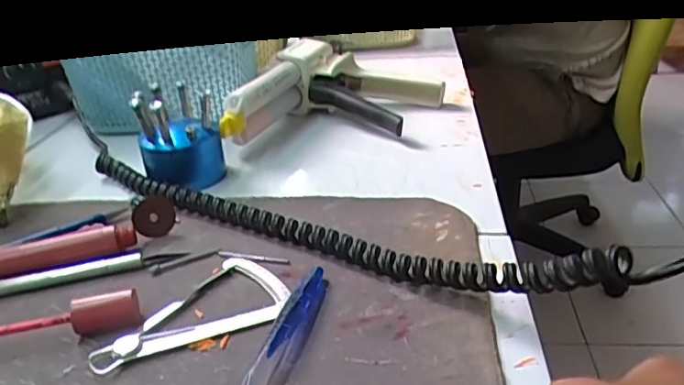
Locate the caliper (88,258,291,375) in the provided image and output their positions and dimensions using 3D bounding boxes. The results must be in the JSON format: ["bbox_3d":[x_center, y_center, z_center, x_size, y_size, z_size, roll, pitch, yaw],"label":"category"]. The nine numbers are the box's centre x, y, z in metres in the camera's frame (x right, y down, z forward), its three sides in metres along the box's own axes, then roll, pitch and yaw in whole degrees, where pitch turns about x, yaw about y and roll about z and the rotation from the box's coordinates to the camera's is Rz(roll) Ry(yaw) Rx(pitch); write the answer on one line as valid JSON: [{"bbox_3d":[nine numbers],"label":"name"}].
[{"bbox_3d":[-0.078,0.059,0.295,0.096,0.004,0.055,-16,31,-22],"label":"caliper"}]

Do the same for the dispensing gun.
[{"bbox_3d":[0.002,-0.086,0.508,0.156,0.058,0.166,4,29,14],"label":"dispensing gun"}]

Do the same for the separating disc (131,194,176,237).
[{"bbox_3d":[-0.117,0.014,0.359,0.025,0.026,0.004,17,8,-11],"label":"separating disc"}]

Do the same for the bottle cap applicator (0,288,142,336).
[{"bbox_3d":[-0.147,0.063,0.278,0.098,0.021,0.016,-9,29,-9],"label":"bottle cap applicator"}]

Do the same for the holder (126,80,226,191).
[{"bbox_3d":[-0.120,-0.043,0.427,0.059,0.066,0.052,-11,29,-13],"label":"holder"}]

